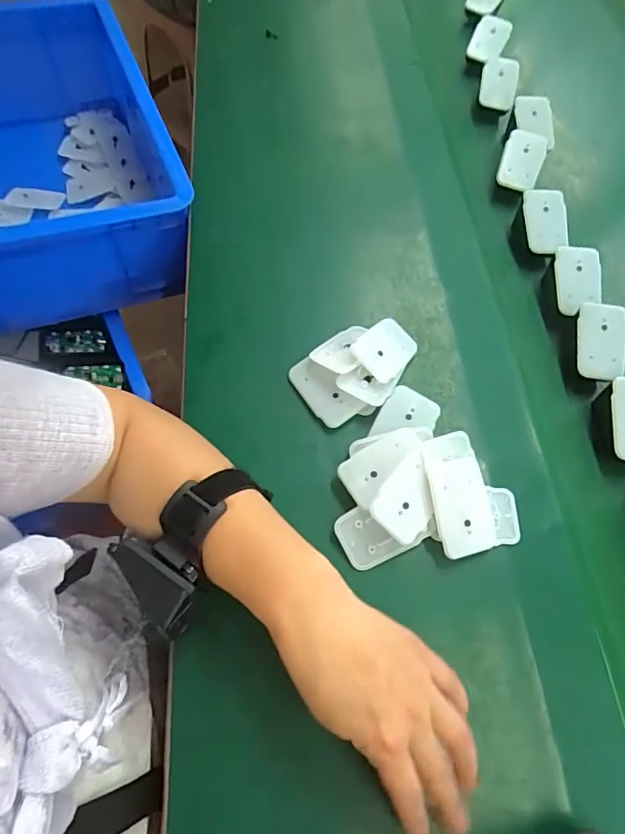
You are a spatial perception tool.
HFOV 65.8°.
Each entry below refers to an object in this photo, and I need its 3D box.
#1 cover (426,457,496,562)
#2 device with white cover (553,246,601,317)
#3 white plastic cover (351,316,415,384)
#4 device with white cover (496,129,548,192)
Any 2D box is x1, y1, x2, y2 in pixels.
[{"bbox_3d":[0.111,0.066,0.356,0.043,0.005,0.070,-11,87,-11],"label":"cover"},{"bbox_3d":[0.254,-0.131,0.461,0.040,0.012,0.064,-4,92,16],"label":"device with white cover"},{"bbox_3d":[0.066,-0.061,0.427,0.044,0.007,0.063,46,57,4],"label":"white plastic cover"},{"bbox_3d":[0.230,-0.282,0.533,0.043,0.011,0.069,18,87,6],"label":"device with white cover"}]

